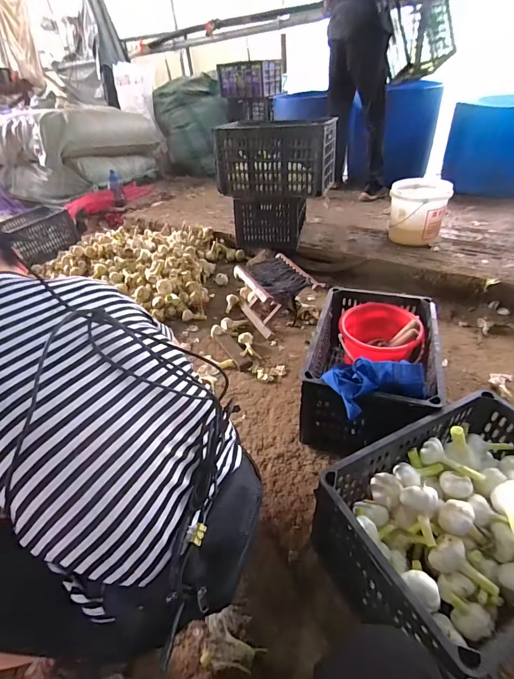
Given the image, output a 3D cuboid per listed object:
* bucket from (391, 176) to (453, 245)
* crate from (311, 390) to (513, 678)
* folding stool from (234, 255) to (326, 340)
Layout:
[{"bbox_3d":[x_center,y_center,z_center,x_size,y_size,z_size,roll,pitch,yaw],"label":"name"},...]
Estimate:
[{"bbox_3d":[0.734,-0.577,1.641,0.234,0.240,0.244,13,41,24],"label":"bucket"},{"bbox_3d":[0.365,0.313,0.636,0.437,0.214,0.295,-22,40,-20],"label":"crate"},{"bbox_3d":[0.057,-0.194,1.399,0.214,0.183,0.317,-21,39,-19],"label":"folding stool"}]

